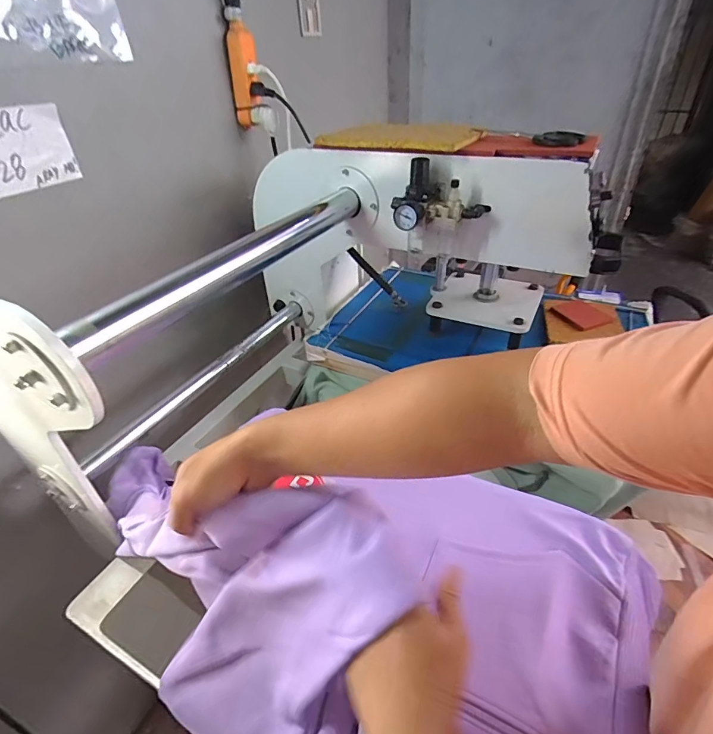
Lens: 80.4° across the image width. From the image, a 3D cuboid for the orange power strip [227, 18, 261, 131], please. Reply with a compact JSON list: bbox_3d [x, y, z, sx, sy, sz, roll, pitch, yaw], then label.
[{"bbox_3d":[-0.224,-0.586,0.853,0.055,0.164,0.033,-12,35,-11],"label":"orange power strip"}]

